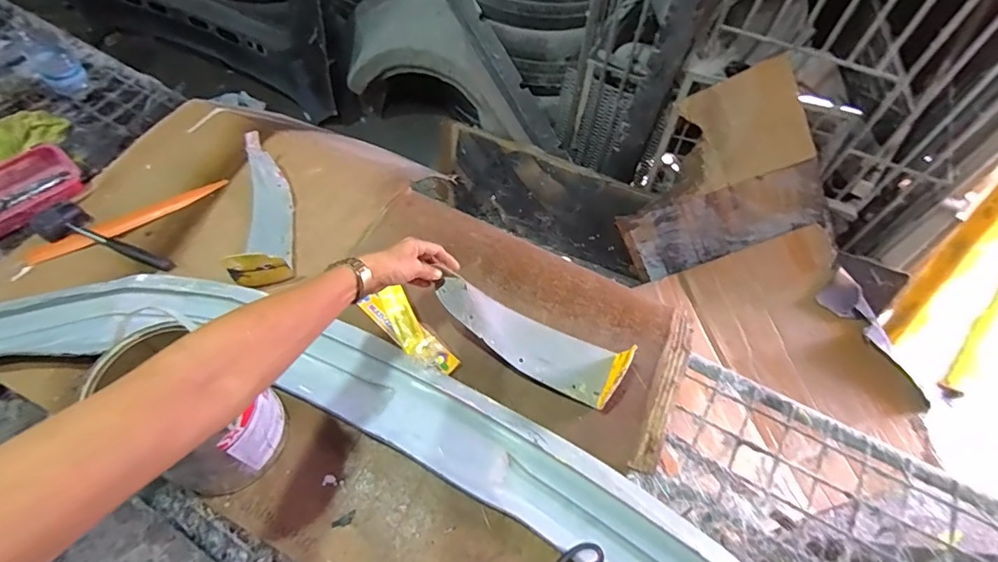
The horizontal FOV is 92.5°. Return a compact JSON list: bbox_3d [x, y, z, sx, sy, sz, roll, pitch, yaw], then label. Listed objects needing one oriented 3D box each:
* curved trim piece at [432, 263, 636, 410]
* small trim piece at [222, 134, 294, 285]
[{"bbox_3d":[0.044,0.086,0.713,0.303,0.051,0.089,29,62,-7],"label":"curved trim piece"},{"bbox_3d":[-0.443,-0.135,0.891,0.099,0.070,0.319,-12,62,-10],"label":"small trim piece"}]

